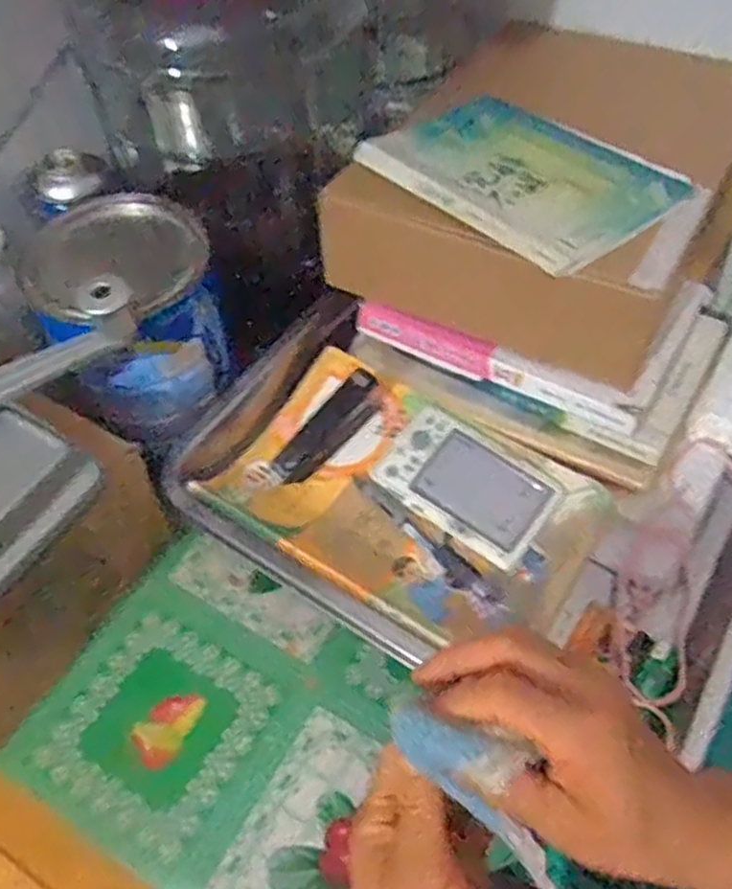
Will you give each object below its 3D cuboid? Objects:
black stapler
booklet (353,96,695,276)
[{"bbox_3d":[-0.026,-0.014,0.556,0.027,0.027,0.110,33,63,22],"label":"black stapler"},{"bbox_3d":[0.118,-0.205,0.543,0.155,0.008,0.201,-33,58,-24],"label":"booklet"}]

